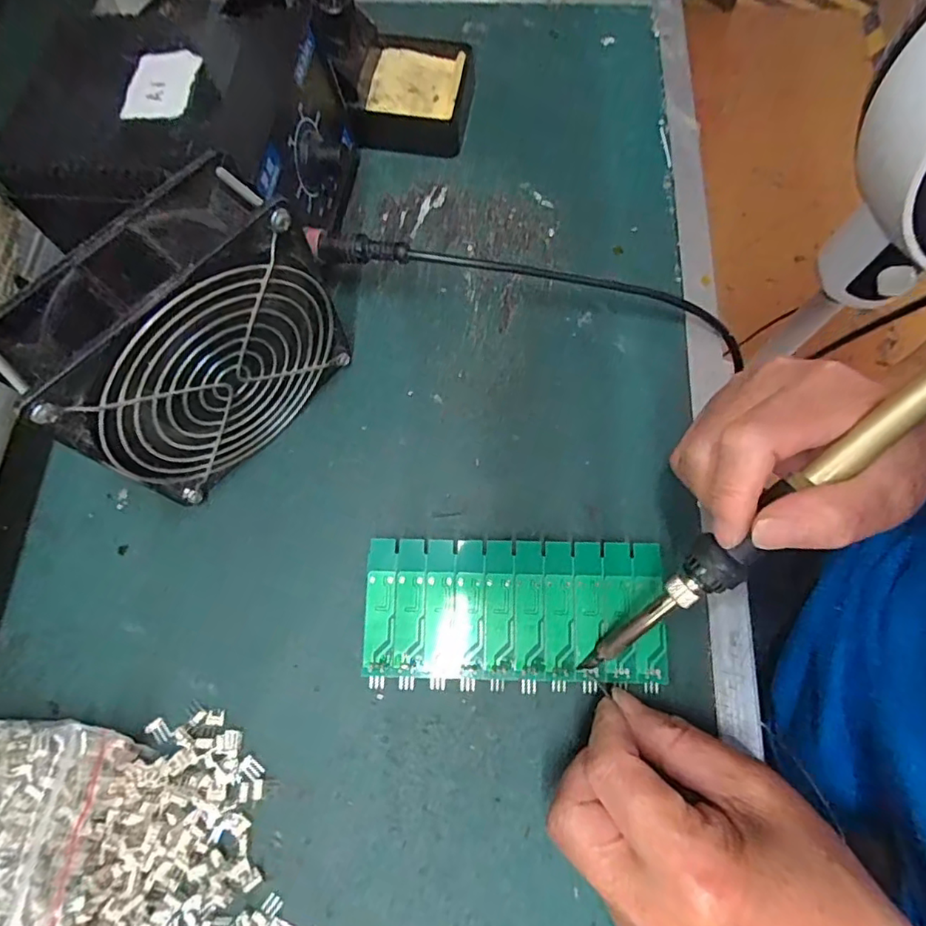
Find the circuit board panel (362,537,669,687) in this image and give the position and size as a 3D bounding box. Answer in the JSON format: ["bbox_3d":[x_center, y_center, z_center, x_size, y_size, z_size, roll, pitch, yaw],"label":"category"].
[{"bbox_3d":[0.024,0.068,0.265,0.136,0.004,0.063,1,78,1],"label":"circuit board panel"}]

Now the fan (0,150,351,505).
[{"bbox_3d":[-0.114,-0.047,0.252,0.045,0.121,0.116,42,77,14],"label":"fan"}]

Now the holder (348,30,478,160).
[{"bbox_3d":[-0.030,-0.237,0.363,0.065,0.028,0.074,10,72,5],"label":"holder"}]

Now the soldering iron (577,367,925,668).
[{"bbox_3d":[0.122,0.018,0.217,0.019,0.015,0.212,48,110,15],"label":"soldering iron"}]

